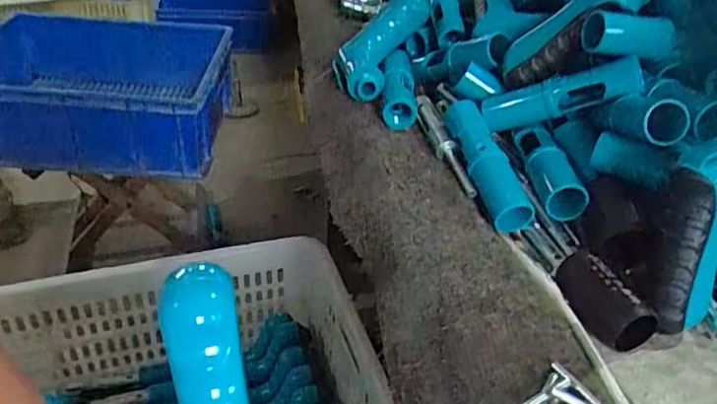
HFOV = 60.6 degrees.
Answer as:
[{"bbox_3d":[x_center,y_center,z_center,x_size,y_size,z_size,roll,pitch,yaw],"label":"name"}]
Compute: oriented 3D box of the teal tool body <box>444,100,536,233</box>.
[{"bbox_3d":[0.097,-0.031,0.460,0.031,0.028,0.113,-9,53,-13],"label":"teal tool body"}]

